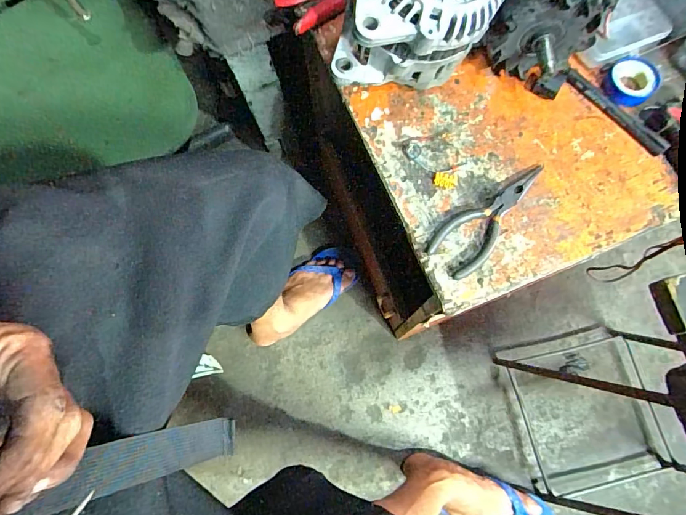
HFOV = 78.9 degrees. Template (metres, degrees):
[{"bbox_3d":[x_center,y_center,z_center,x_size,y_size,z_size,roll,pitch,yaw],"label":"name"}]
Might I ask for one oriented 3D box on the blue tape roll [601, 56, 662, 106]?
[{"bbox_3d":[0.313,-0.190,0.455,0.050,0.020,0.058,34,79,10],"label":"blue tape roll"}]

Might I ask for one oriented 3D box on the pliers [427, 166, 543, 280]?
[{"bbox_3d":[0.149,-0.043,0.419,0.146,0.009,0.050,-43,78,-8],"label":"pliers"}]

